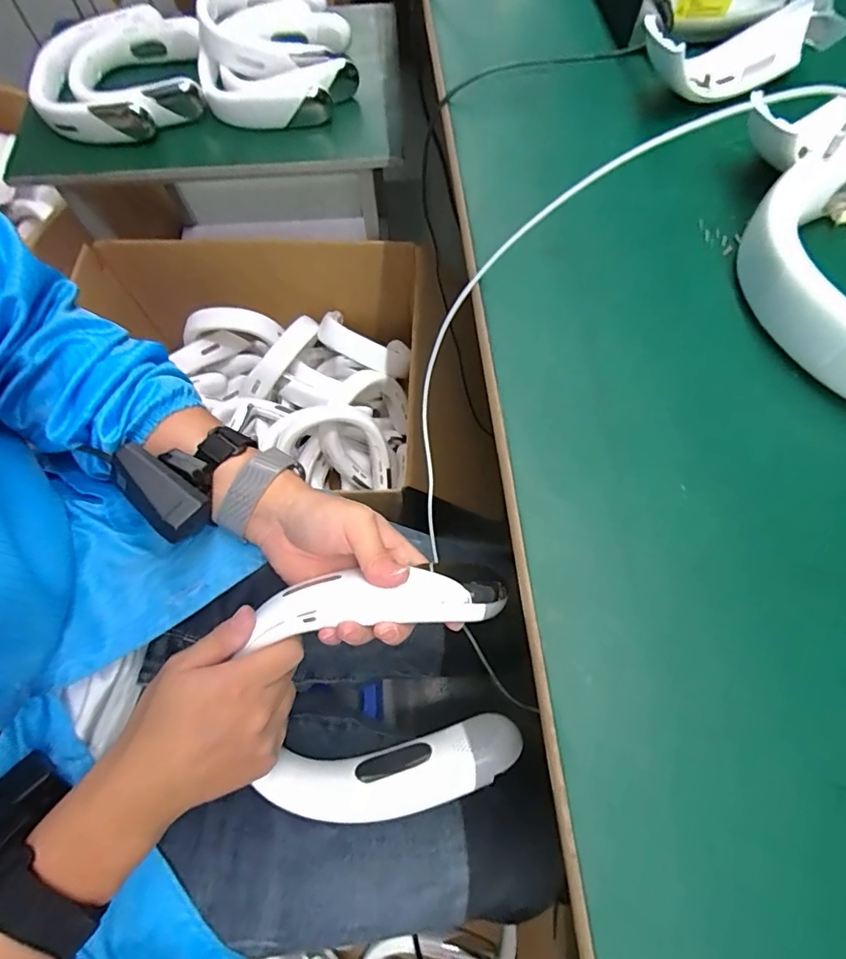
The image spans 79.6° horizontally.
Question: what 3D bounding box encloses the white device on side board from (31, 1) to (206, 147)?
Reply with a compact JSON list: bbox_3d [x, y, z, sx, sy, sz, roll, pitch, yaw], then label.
[{"bbox_3d":[-0.458,-0.615,0.774,0.245,0.050,0.225,-16,68,-6],"label":"white device on side board"}]

